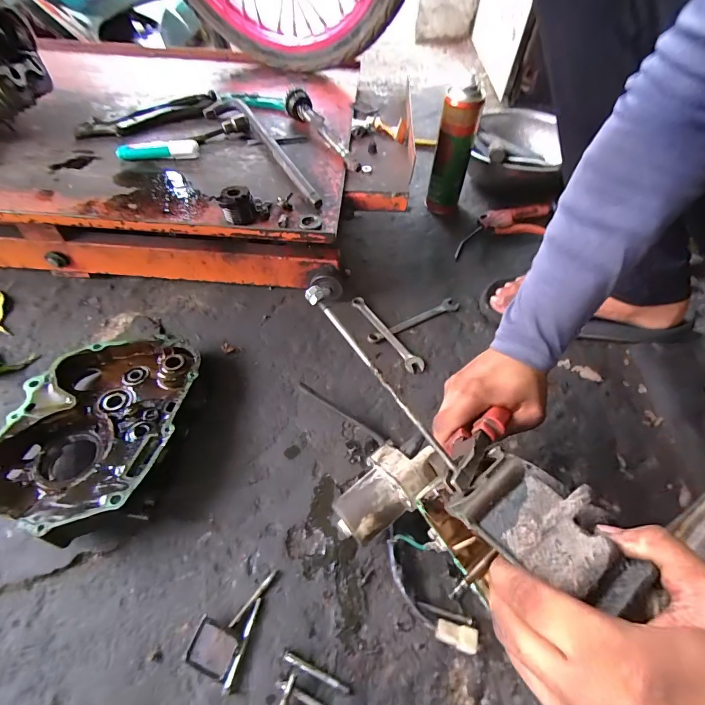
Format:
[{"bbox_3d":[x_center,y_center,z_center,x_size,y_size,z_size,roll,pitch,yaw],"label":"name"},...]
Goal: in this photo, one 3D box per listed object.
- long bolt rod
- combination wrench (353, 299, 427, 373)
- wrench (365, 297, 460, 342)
[{"bbox_3d":[0.020,0.015,0.274,0.012,0.011,0.166,-35,82,-24],"label":"long bolt rod"},{"bbox_3d":[0.050,-0.031,0.554,0.025,0.010,0.160,-27,58,-19],"label":"combination wrench"},{"bbox_3d":[0.093,-0.049,0.571,0.157,0.006,0.022,-23,57,-17],"label":"wrench"}]

